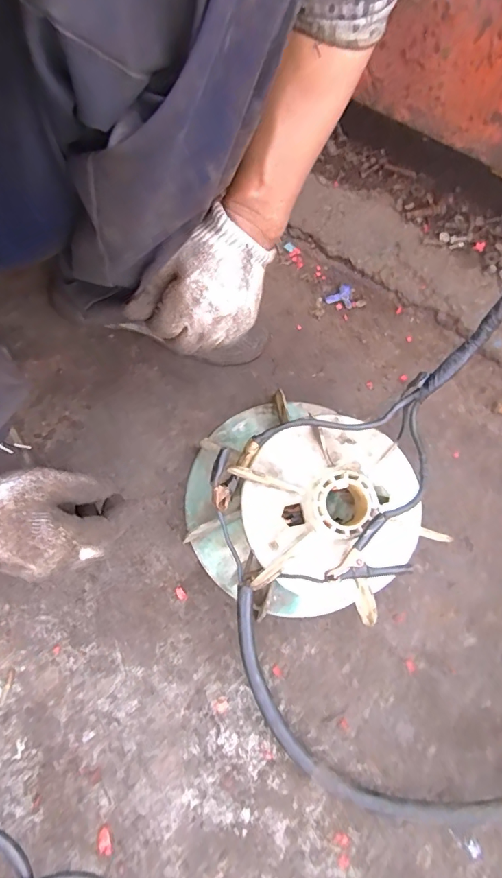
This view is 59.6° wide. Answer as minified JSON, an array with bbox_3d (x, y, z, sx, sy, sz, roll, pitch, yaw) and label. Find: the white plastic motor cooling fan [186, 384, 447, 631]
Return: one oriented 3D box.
[{"bbox_3d":[0.043,0.061,0.437,0.227,0.105,0.206,37,73,11],"label":"white plastic motor cooling fan"}]

